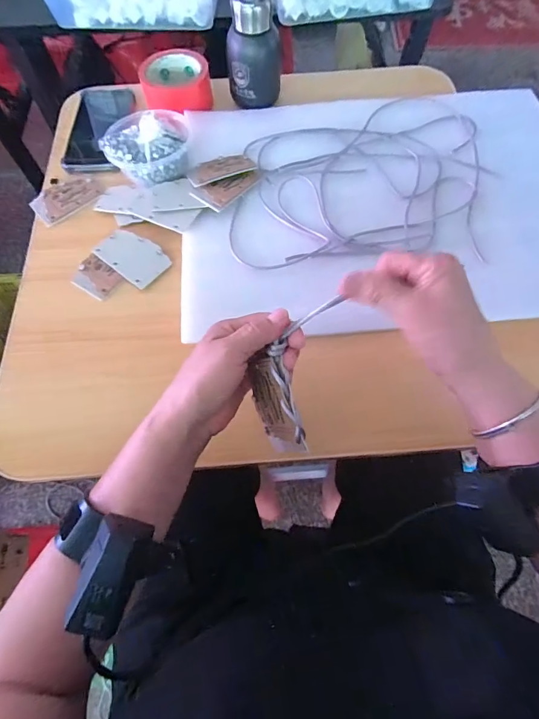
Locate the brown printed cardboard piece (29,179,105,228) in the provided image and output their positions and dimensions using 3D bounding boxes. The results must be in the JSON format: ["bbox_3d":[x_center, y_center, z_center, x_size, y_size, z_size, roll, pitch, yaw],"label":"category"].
[{"bbox_3d":[-0.262,-0.211,0.509,0.089,0.005,0.055,-36,70,-14],"label":"brown printed cardboard piece"}]

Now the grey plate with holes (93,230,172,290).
[{"bbox_3d":[-0.162,-0.123,0.463,0.084,0.004,0.054,35,71,12],"label":"grey plate with holes"}]

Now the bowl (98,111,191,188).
[{"bbox_3d":[-0.154,-0.277,0.488,0.097,0.054,0.101,0,66,1],"label":"bowl"}]

